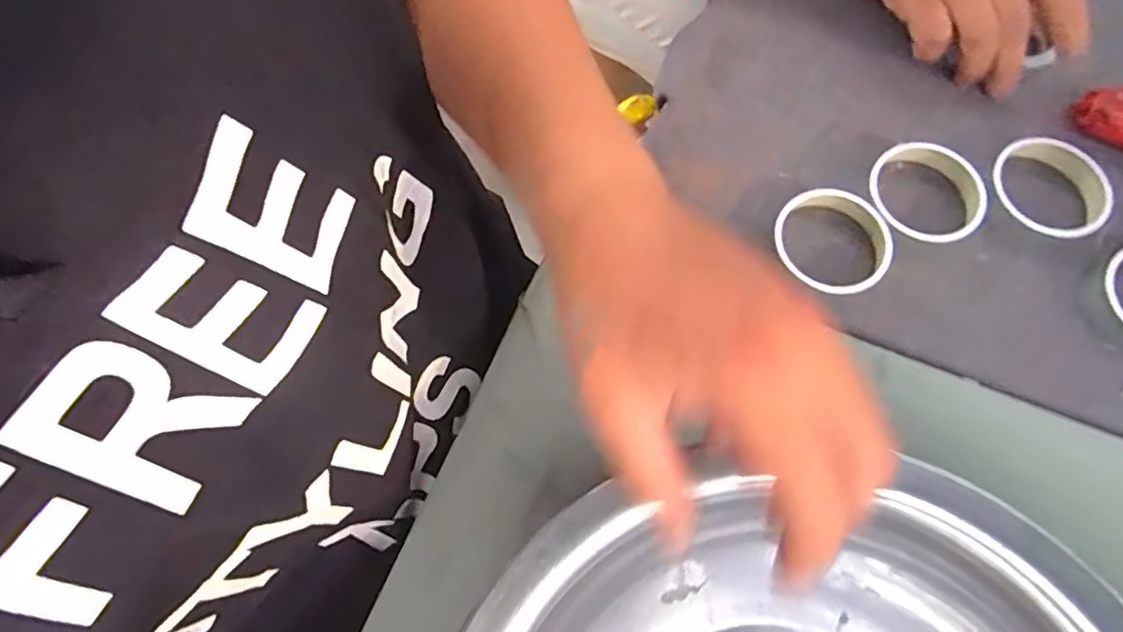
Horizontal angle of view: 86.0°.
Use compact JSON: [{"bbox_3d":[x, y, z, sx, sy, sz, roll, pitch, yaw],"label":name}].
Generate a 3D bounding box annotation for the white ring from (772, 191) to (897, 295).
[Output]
[{"bbox_3d":[0.156,-0.043,0.351,0.065,0.021,0.058,39,76,14],"label":"white ring"}]

